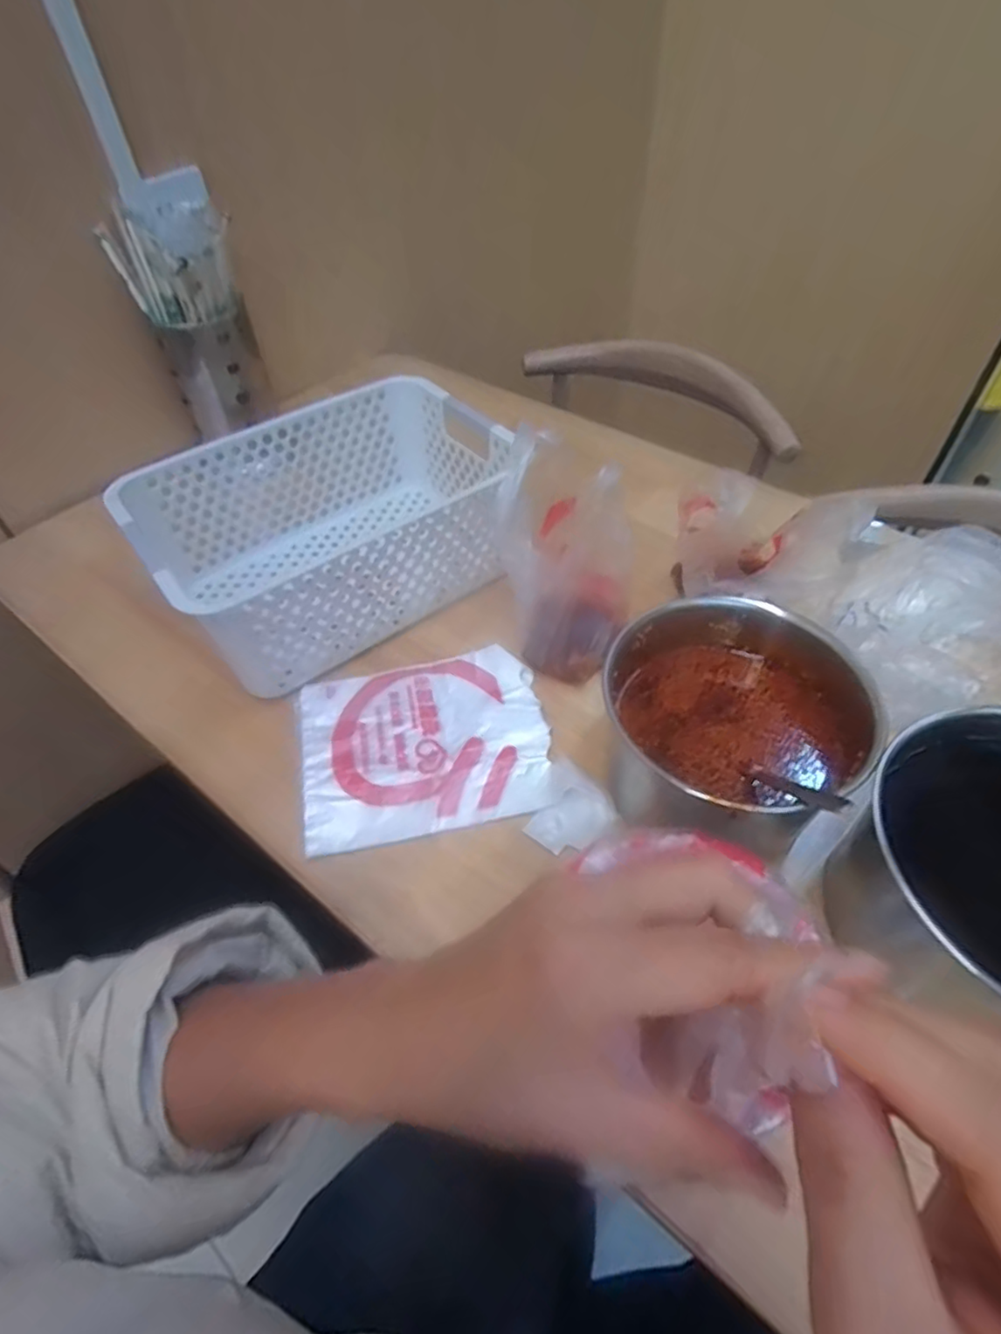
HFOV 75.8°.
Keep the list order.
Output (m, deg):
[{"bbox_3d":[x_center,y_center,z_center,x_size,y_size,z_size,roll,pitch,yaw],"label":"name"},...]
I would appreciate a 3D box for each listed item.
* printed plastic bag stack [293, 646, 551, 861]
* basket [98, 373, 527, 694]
[{"bbox_3d":[-0.058,0.053,0.486,0.179,0.007,0.151,-10,50,-6],"label":"printed plastic bag stack"},{"bbox_3d":[-0.136,-0.117,0.565,0.293,0.133,0.204,-32,56,-22],"label":"basket"}]

